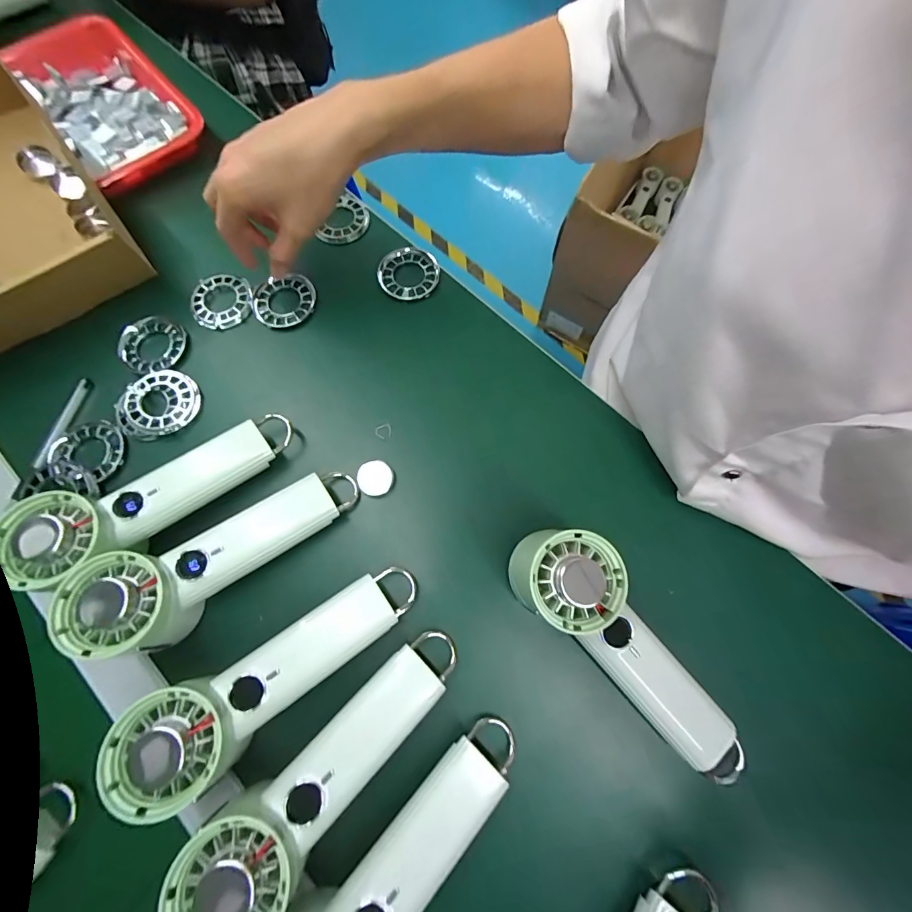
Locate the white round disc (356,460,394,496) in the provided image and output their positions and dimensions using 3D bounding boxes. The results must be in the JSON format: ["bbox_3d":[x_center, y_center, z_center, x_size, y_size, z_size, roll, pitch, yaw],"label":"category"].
[{"bbox_3d":[-0.067,0.018,0.336,0.029,0.005,0.029,0,73,0],"label":"white round disc"}]

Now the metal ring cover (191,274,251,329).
[{"bbox_3d":[-0.225,-0.149,0.389,0.053,0.006,0.055,-9,73,-2],"label":"metal ring cover"}]

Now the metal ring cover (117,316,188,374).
[{"bbox_3d":[-0.278,-0.102,0.373,0.053,0.011,0.056,33,76,10],"label":"metal ring cover"}]

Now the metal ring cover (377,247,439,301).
[{"bbox_3d":[-0.046,-0.181,0.400,0.058,0.011,0.059,1,73,0],"label":"metal ring cover"}]

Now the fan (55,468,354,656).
[{"bbox_3d":[-0.169,0.074,0.298,0.188,0.060,0.062,-29,75,-25],"label":"fan"}]

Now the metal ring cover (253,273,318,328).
[{"bbox_3d":[-0.165,-0.149,0.390,0.058,0.005,0.055,-17,74,-5],"label":"metal ring cover"}]

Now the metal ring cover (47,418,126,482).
[{"bbox_3d":[-0.305,-0.006,0.341,0.055,0.010,0.048,30,76,9],"label":"metal ring cover"}]

